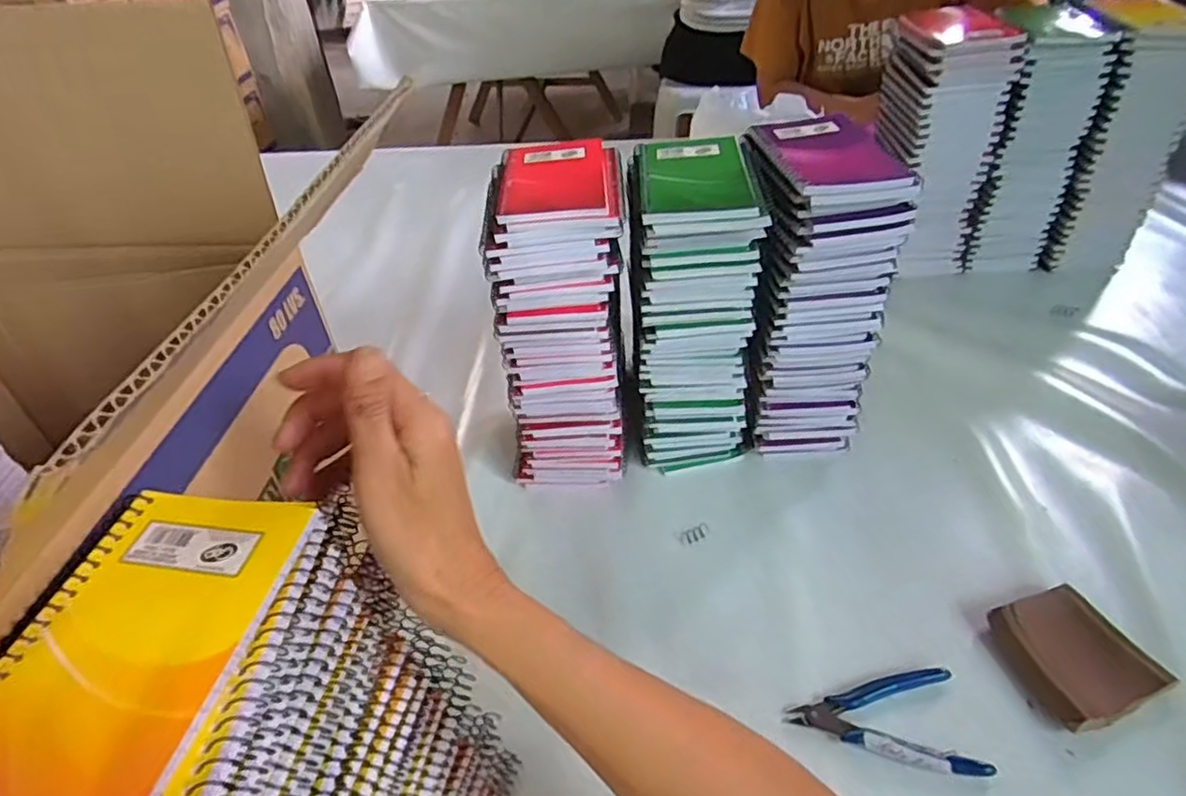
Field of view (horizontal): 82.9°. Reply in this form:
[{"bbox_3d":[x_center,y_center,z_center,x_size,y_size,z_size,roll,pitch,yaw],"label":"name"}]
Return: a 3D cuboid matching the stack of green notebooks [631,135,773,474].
[{"bbox_3d":[0.091,-0.063,0.594,0.098,0.280,0.121,1,41,6],"label":"stack of green notebooks"}]

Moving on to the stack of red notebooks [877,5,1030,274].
[{"bbox_3d":[0.406,-0.303,0.819,0.104,0.276,0.117,-8,41,-4],"label":"stack of red notebooks"}]

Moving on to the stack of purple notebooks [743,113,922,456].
[{"bbox_3d":[0.190,-0.084,0.611,0.103,0.285,0.122,-6,41,-1],"label":"stack of purple notebooks"}]

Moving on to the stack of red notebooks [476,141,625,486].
[{"bbox_3d":[-0.021,-0.060,0.604,0.103,0.282,0.133,0,41,5],"label":"stack of red notebooks"}]

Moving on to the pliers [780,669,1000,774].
[{"bbox_3d":[0.197,0.219,0.462,0.118,0.011,0.071,-1,41,4],"label":"pliers"}]

